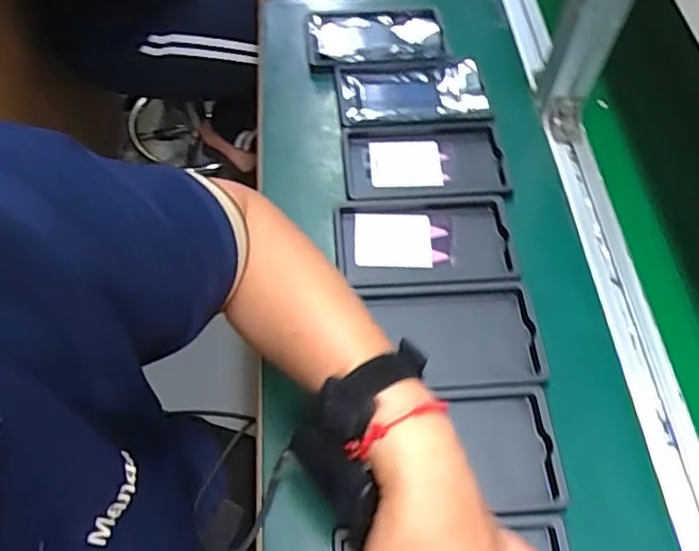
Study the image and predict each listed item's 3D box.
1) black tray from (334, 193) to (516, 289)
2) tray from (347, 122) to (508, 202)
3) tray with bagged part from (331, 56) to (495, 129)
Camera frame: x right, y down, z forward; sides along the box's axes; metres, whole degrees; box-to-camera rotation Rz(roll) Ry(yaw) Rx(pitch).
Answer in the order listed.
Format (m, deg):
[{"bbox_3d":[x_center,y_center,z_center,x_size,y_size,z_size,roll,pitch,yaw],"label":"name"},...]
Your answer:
[{"bbox_3d":[0.068,-0.031,0.560,0.156,0.017,0.093,-1,58,-4],"label":"black tray"},{"bbox_3d":[0.075,-0.113,0.611,0.156,0.019,0.097,-2,58,-4],"label":"tray"},{"bbox_3d":[0.068,-0.196,0.655,0.155,0.010,0.092,-1,58,-3],"label":"tray with bagged part"}]

